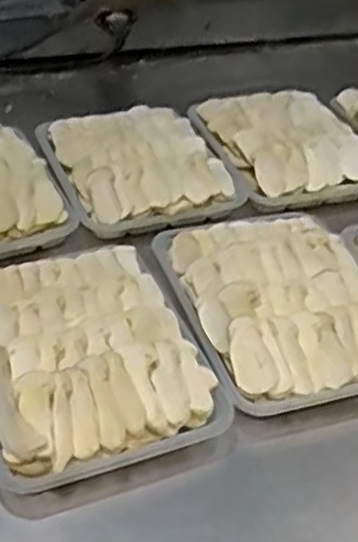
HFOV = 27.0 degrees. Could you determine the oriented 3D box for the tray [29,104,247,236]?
[{"bbox_3d":[-0.038,-0.095,0.632,0.135,0.028,0.169,-14,41,-19],"label":"tray"}]

